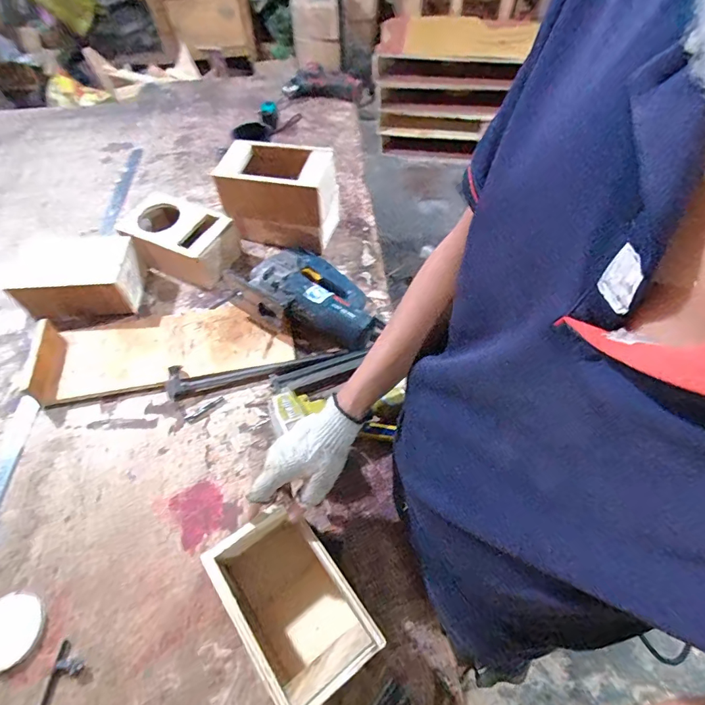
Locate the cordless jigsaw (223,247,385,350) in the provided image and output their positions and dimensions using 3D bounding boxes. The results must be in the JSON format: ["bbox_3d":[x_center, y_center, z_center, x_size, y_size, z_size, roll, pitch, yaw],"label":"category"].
[{"bbox_3d":[-0.071,-0.094,0.757,0.178,0.079,0.236,-39,63,-22],"label":"cordless jigsaw"}]

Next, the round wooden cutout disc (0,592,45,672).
[{"bbox_3d":[-0.416,0.335,0.519,0.073,0.004,0.080,6,47,-6],"label":"round wooden cutout disc"}]

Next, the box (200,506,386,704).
[{"bbox_3d":[-0.068,0.288,0.503,0.118,0.091,0.186,-34,64,-17],"label":"box"}]

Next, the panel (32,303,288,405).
[{"bbox_3d":[-0.327,-0.015,0.745,0.425,0.045,0.155,-11,56,-6],"label":"panel"}]

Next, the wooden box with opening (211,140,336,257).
[{"bbox_3d":[-0.133,-0.293,0.833,0.194,0.175,0.137,6,56,6],"label":"wooden box with opening"}]

